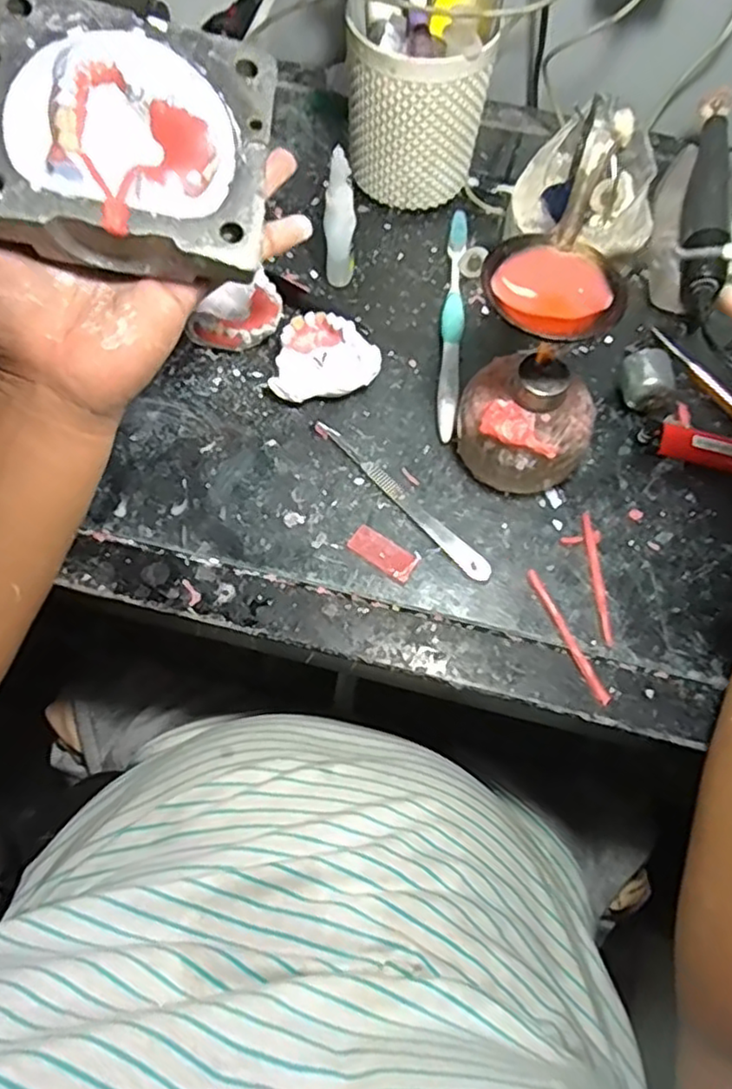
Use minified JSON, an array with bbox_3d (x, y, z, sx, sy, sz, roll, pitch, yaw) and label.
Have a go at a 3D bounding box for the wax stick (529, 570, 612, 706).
[{"bbox_3d":[0.109,0.049,0.368,0.007,0.004,0.079,-23,69,-11],"label":"wax stick"}]

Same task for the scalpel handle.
[{"bbox_3d":[0.020,-0.027,0.397,0.135,0.004,0.013,42,71,16],"label":"scalpel handle"}]

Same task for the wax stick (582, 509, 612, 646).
[{"bbox_3d":[0.131,0.018,0.384,0.006,0.004,0.079,0,66,-2],"label":"wax stick"}]

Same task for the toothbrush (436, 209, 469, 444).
[{"bbox_3d":[0.058,-0.149,0.452,0.016,0.015,0.183,5,66,1],"label":"toothbrush"}]

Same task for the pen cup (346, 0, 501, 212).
[{"bbox_3d":[0.034,-0.310,0.472,0.089,0.112,0.096,0,66,-2],"label":"pen cup"}]

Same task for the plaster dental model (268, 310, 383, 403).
[{"bbox_3d":[-0.028,-0.118,0.430,0.068,0.026,0.053,-14,67,-8],"label":"plaster dental model"}]

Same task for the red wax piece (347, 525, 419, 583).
[{"bbox_3d":[0.010,0.004,0.383,0.039,0.004,0.018,33,69,12],"label":"red wax piece"}]

